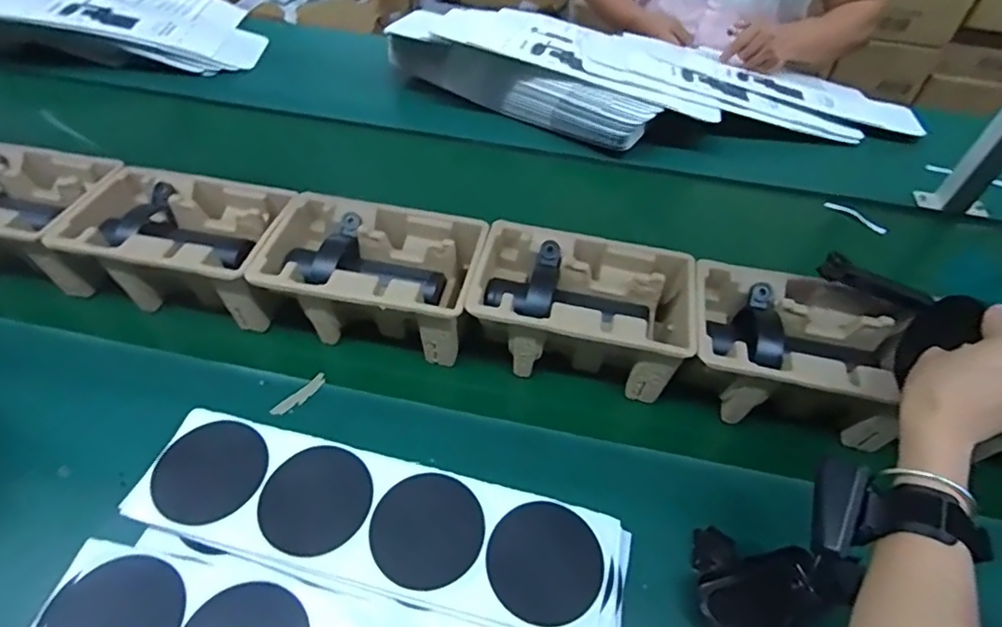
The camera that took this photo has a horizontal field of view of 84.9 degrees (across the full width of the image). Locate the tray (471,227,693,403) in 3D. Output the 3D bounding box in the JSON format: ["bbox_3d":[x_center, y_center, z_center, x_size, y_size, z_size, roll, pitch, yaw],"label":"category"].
[{"bbox_3d":[0.084,-0.002,0.604,0.224,0.110,0.146,12,51,5],"label":"tray"}]

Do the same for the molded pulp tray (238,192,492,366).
[{"bbox_3d":[-0.140,-0.035,0.624,0.224,0.113,0.145,11,51,4],"label":"molded pulp tray"}]

